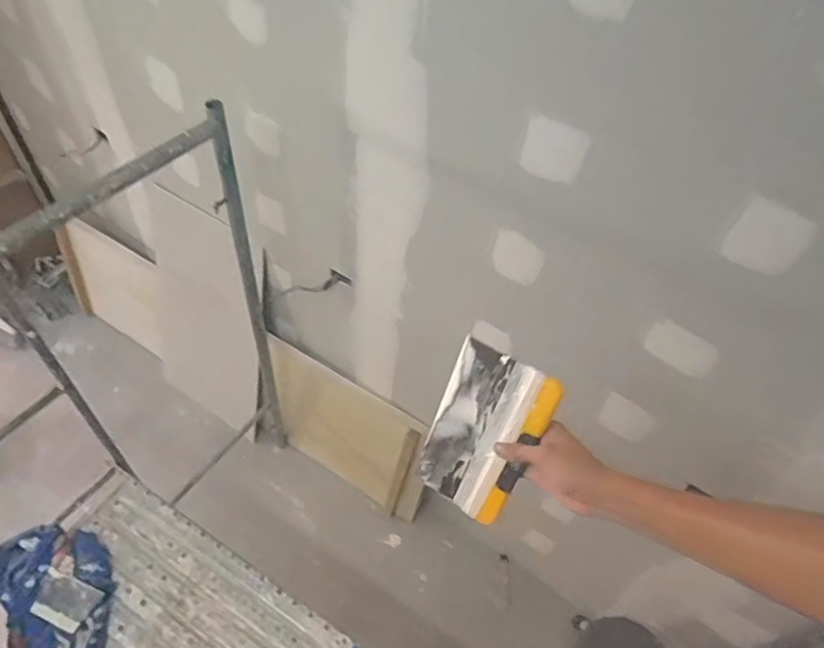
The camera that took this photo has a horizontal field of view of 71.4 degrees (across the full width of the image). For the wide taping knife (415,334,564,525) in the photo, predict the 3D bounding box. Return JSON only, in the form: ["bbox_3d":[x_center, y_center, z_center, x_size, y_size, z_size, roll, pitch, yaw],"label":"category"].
[{"bbox_3d":[0.082,0.131,0.679,0.121,0.231,0.014,32,34,23],"label":"wide taping knife"}]

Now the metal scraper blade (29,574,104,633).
[{"bbox_3d":[-0.832,0.670,1.385,0.121,0.005,0.104,31,59,-2],"label":"metal scraper blade"}]

